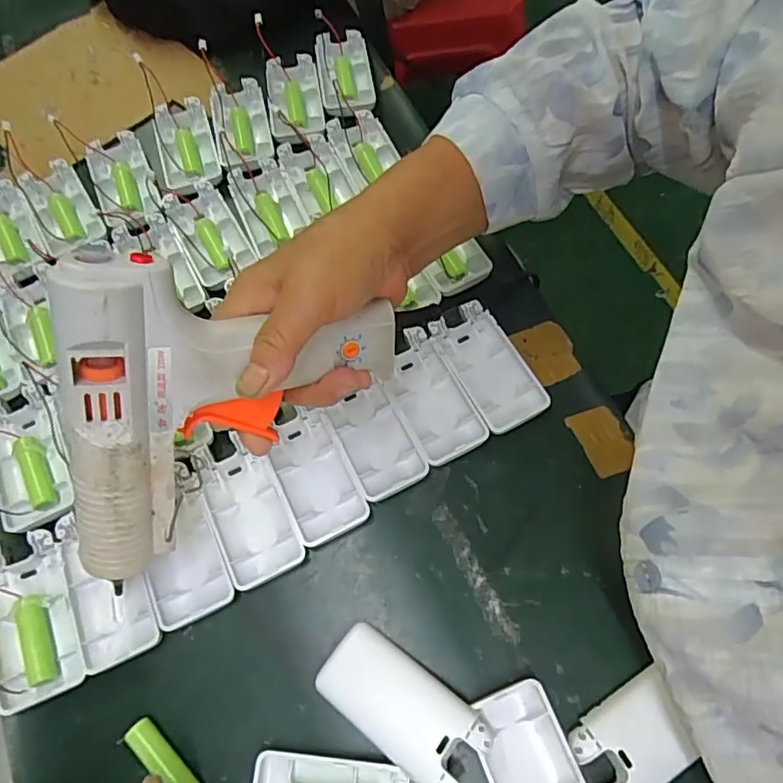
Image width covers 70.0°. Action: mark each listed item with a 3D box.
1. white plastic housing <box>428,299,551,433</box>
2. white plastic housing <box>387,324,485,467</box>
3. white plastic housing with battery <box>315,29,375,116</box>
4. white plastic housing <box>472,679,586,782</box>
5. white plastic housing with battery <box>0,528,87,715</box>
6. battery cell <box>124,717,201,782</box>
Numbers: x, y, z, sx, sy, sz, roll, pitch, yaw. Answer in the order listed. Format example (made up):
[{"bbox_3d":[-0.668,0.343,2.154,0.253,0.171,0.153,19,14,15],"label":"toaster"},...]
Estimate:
[{"bbox_3d":[0.065,-0.018,0.381,0.046,0.011,0.092,-27,68,-9],"label":"white plastic housing"},{"bbox_3d":[0.024,0.002,0.374,0.043,0.012,0.092,-25,68,-9],"label":"white plastic housing"},{"bbox_3d":[-0.040,-0.277,0.485,0.045,0.018,0.089,-8,66,-1],"label":"white plastic housing with battery"},{"bbox_3d":[0.076,0.204,0.292,0.044,0.019,0.090,-21,67,-7],"label":"white plastic housing"},{"bbox_3d":[-0.214,0.133,0.329,0.042,0.015,0.094,-23,68,-8],"label":"white plastic housing with battery"},{"bbox_3d":[-0.122,0.197,0.299,0.050,0.009,0.012,40,75,11],"label":"battery cell"}]

